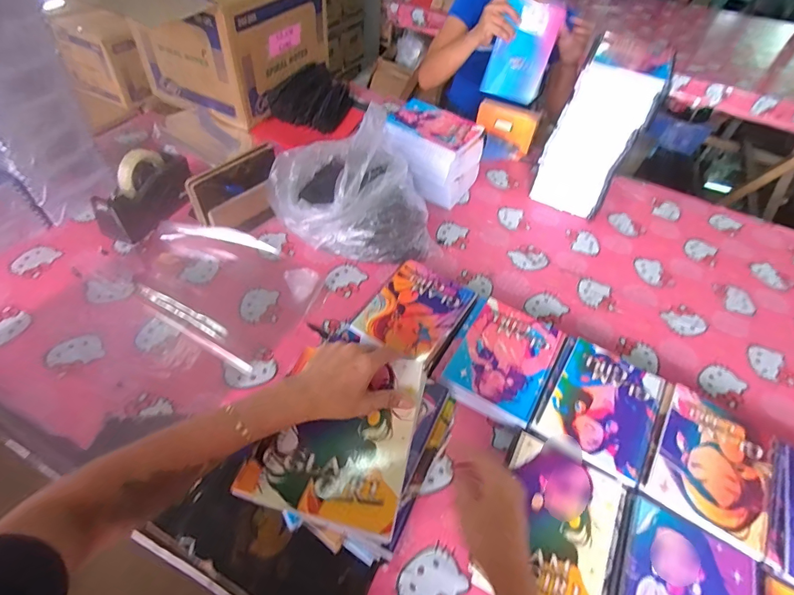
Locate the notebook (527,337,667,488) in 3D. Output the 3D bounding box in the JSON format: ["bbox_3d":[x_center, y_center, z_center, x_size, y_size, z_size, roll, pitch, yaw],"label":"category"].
[{"bbox_3d":[0.317,0.165,0.653,0.154,0.004,0.208,30,54,18],"label":"notebook"}]

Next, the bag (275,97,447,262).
[{"bbox_3d":[-0.084,-0.227,0.839,0.304,0.229,0.260,-5,50,-11],"label":"bag"}]

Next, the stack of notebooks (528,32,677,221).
[{"bbox_3d":[0.464,-0.383,0.972,0.176,0.327,0.208,28,52,17],"label":"stack of notebooks"}]

